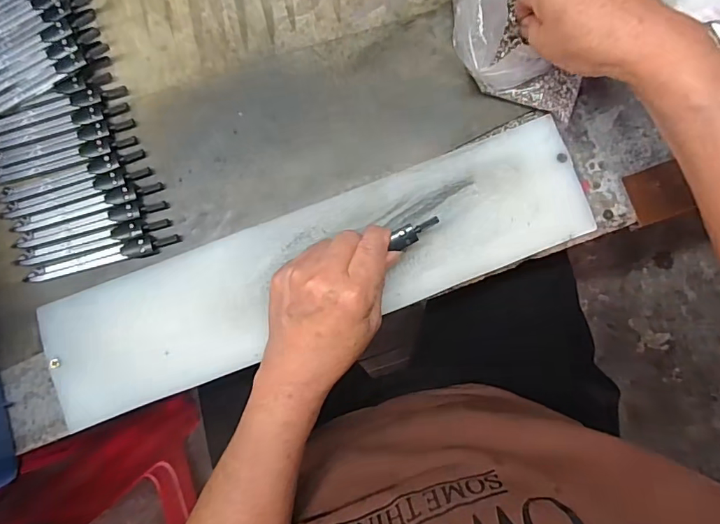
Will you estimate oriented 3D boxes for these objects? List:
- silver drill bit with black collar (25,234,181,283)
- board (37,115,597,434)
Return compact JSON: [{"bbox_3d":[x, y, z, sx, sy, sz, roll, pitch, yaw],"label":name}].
[{"bbox_3d":[-0.191,-0.004,0.362,0.110,0.014,0.014,-13,85,-1],"label":"silver drill bit with black collar"},{"bbox_3d":[-0.029,0.006,0.351,0.397,0.007,0.090,-21,83,-2],"label":"board"}]

